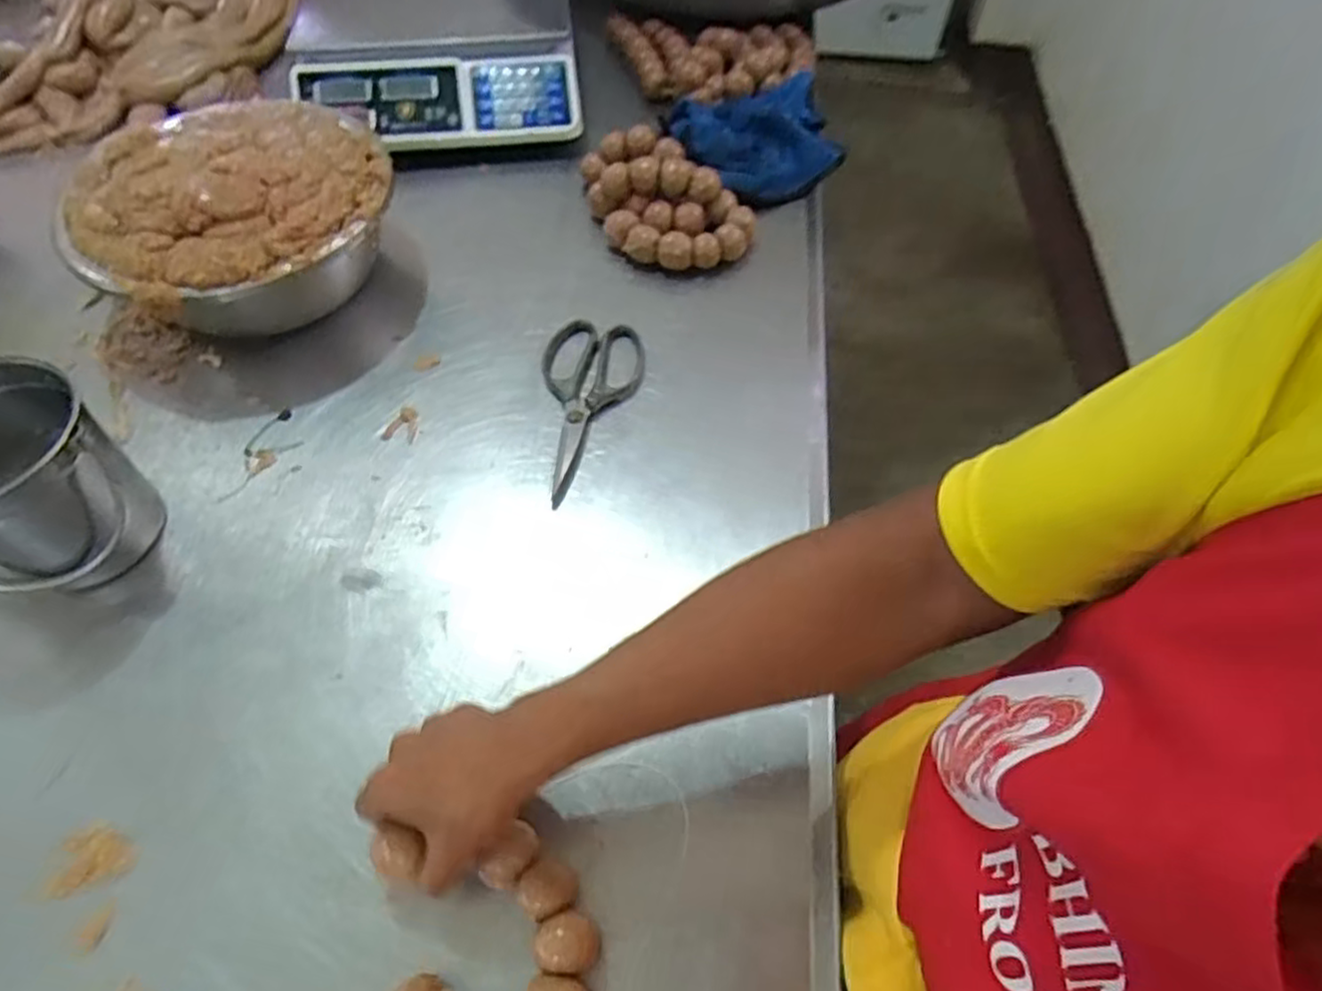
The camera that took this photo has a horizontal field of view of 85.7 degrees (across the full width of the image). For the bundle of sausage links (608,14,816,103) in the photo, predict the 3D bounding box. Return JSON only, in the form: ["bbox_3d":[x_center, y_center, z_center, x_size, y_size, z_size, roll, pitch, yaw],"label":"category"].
[{"bbox_3d":[0.060,-0.579,0.942,0.268,0.051,0.174,10,57,4],"label":"bundle of sausage links"}]

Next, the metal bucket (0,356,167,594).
[{"bbox_3d":[-0.475,-0.004,0.522,0.145,0.133,0.116,-31,63,-20],"label":"metal bucket"}]

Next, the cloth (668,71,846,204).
[{"bbox_3d":[0.116,-0.436,0.874,0.205,0.050,0.193,-13,59,-10],"label":"cloth"}]

